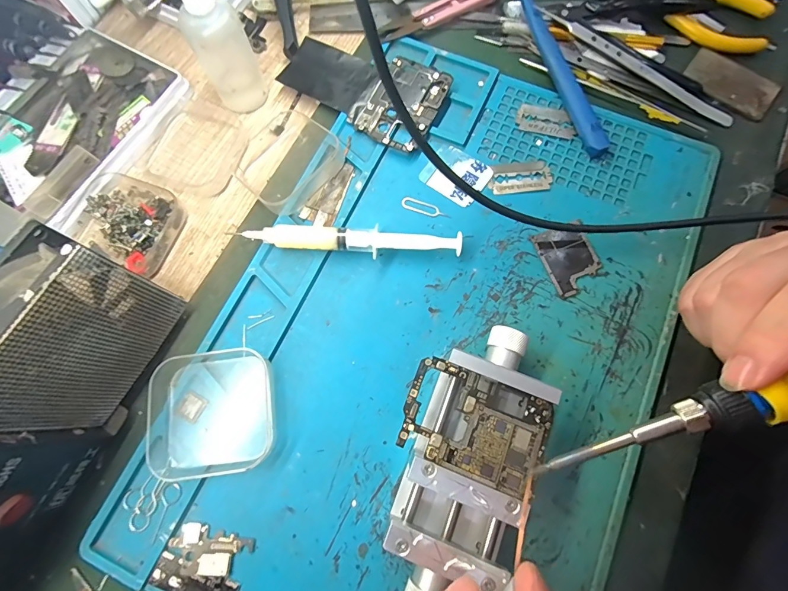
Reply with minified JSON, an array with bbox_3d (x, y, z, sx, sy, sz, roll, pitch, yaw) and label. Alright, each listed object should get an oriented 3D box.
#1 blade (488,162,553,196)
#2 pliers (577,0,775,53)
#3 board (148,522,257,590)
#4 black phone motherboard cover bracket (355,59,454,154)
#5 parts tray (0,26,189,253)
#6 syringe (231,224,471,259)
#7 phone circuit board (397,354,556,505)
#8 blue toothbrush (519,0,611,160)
[{"bbox_3d":[0.084,-0.078,0.247,0.041,0.004,0.021,-9,75,-1],"label":"blade"},{"bbox_3d":[0.210,-0.213,0.278,0.131,0.011,0.049,15,76,5],"label":"pliers"},{"bbox_3d":[-0.097,0.137,0.189,0.043,0.004,0.033,17,76,5],"label":"board"},{"bbox_3d":[0.007,-0.133,0.259,0.047,0.007,0.066,27,77,8],"label":"black phone motherboard cover bracket"},{"bbox_3d":[-0.234,-0.108,0.254,0.110,0.020,0.179,35,79,9],"label":"parts tray"},{"bbox_3d":[-0.027,-0.033,0.229,0.135,0.017,0.015,4,75,2],"label":"syringe"},{"bbox_3d":[0.039,0.063,0.181,0.068,0.004,0.047,21,75,7],"label":"phone circuit board"},{"bbox_3d":[0.110,-0.175,0.266,0.012,0.014,0.177,-17,76,-4],"label":"blue toothbrush"}]

